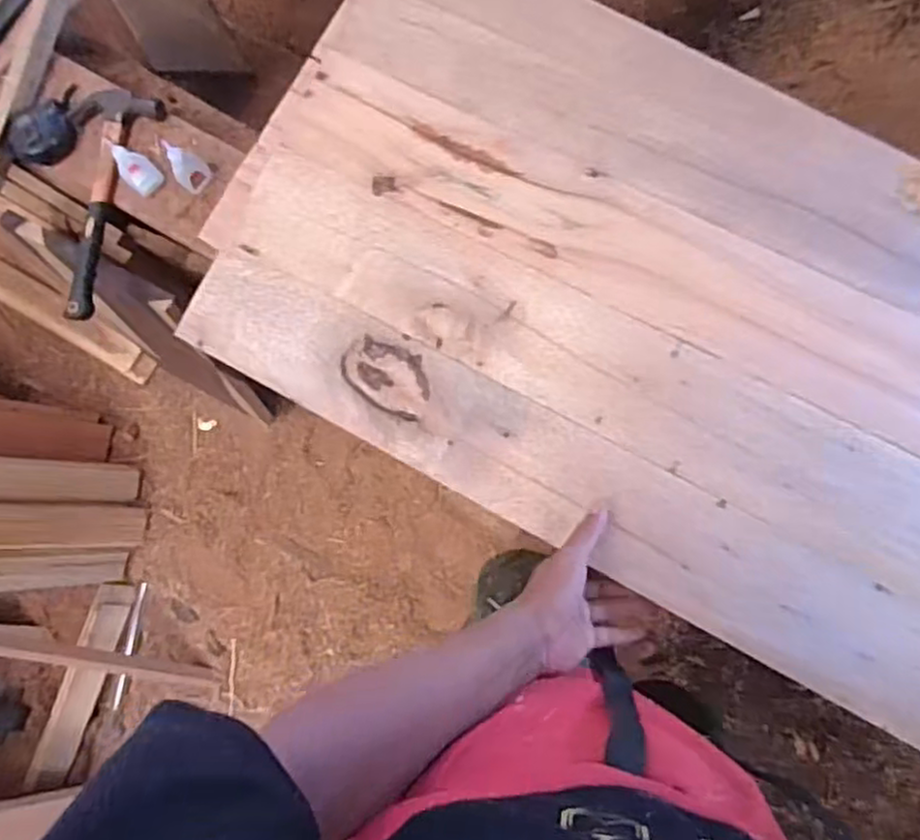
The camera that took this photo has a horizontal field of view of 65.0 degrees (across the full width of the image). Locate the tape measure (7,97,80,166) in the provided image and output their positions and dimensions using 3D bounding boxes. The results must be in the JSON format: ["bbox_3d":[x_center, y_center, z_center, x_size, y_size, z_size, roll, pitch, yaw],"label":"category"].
[{"bbox_3d":[-0.500,-0.344,0.859,0.078,0.043,0.075,-1,85,6],"label":"tape measure"}]

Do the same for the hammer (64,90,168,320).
[{"bbox_3d":[-0.434,-0.256,0.839,0.110,0.032,0.266,17,87,7],"label":"hammer"}]

